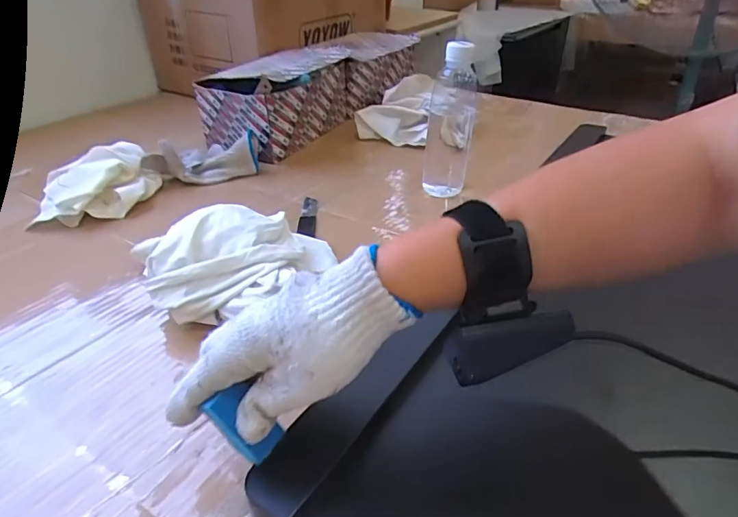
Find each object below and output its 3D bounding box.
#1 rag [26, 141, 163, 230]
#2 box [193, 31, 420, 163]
[{"bbox_3d":[-0.355,-0.098,0.636,0.158,0.061,0.123,-23,37,-30],"label":"rag"},{"bbox_3d":[-0.084,-0.325,0.914,0.168,0.122,0.515,14,35,24],"label":"box"}]

